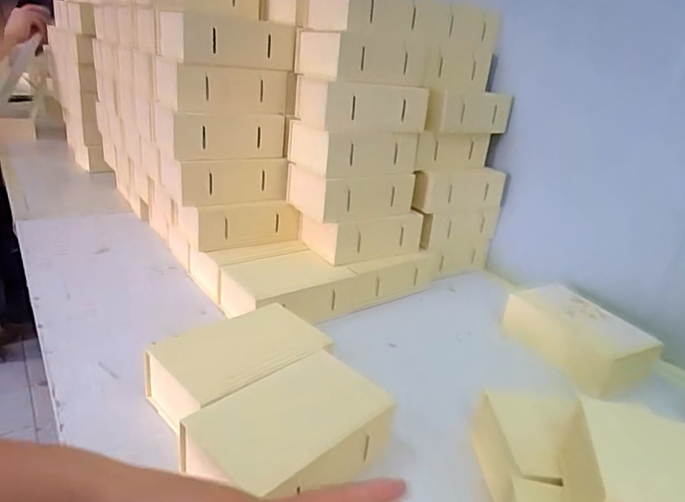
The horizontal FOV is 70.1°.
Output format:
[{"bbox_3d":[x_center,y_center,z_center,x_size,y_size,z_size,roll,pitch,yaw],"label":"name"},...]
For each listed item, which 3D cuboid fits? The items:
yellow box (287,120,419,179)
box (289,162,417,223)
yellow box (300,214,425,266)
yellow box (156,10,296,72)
[{"bbox_3d":[0.018,-0.154,0.721,0.162,0.059,0.107,-10,29,-32],"label":"yellow box"},{"bbox_3d":[0.016,-0.092,0.729,0.166,0.059,0.109,-10,29,-32],"label":"box"},{"bbox_3d":[0.035,-0.031,0.749,0.179,0.059,0.087,-7,28,-28],"label":"yellow box"},{"bbox_3d":[-0.168,-0.299,0.693,0.164,0.057,0.123,-10,29,-32],"label":"yellow box"}]

